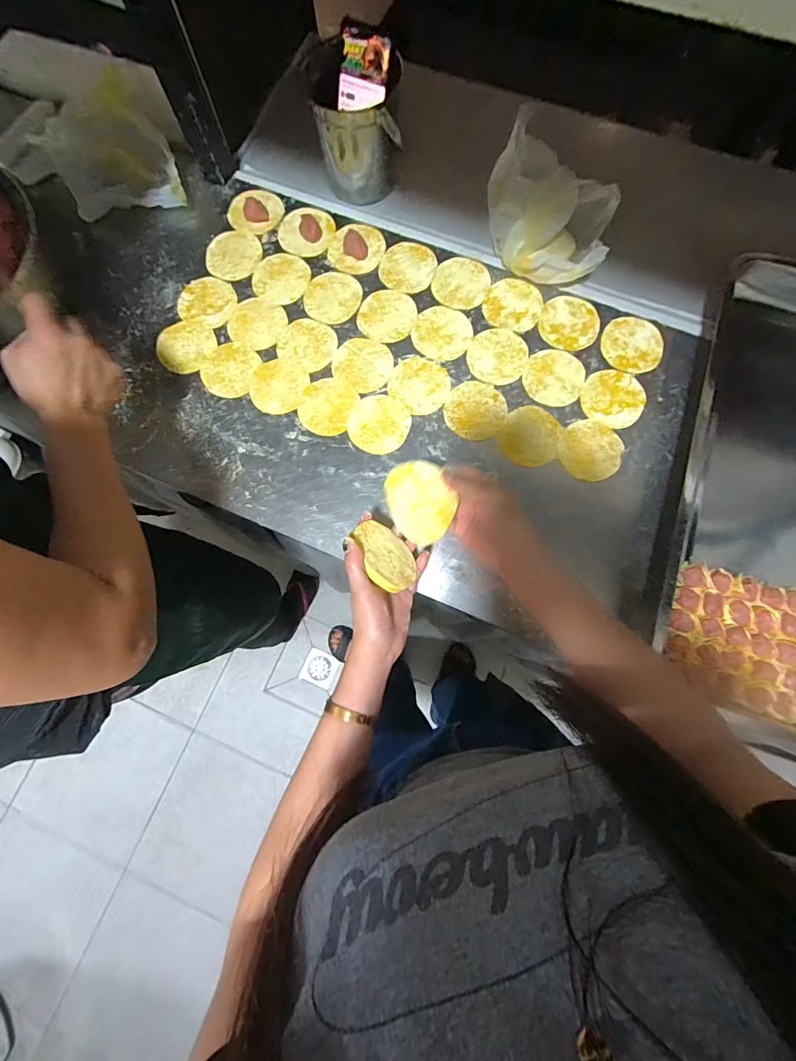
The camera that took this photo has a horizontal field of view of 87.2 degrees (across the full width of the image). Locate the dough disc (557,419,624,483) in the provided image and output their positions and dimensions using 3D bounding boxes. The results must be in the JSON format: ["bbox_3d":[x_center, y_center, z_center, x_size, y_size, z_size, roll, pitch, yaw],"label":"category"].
[{"bbox_3d":[0.255,-0.107,0.553,0.080,0.005,0.081,0,78,1],"label":"dough disc"}]

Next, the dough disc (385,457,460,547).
[{"bbox_3d":[0.023,-0.030,0.445,0.069,0.007,0.086,-25,91,22],"label":"dough disc"}]

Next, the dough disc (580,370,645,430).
[{"bbox_3d":[0.293,-0.181,0.568,0.083,0.009,0.078,0,78,1],"label":"dough disc"}]

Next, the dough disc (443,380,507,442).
[{"bbox_3d":[0.105,-0.164,0.571,0.081,0.004,0.083,0,78,1],"label":"dough disc"}]

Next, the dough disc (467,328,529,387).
[{"bbox_3d":[0.140,-0.244,0.585,0.081,0.004,0.086,0,78,1],"label":"dough disc"}]

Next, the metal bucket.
[{"bbox_3d":[-0.056,-0.585,0.599,0.125,0.135,0.125,0,78,1],"label":"metal bucket"}]

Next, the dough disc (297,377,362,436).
[{"bbox_3d":[-0.098,-0.173,0.574,0.073,0.004,0.084,18,79,5],"label":"dough disc"}]

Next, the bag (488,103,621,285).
[{"bbox_3d":[0.207,-0.446,0.576,0.170,0.098,0.169,18,79,5],"label":"bag"}]

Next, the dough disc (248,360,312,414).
[{"bbox_3d":[-0.168,-0.199,0.583,0.082,0.004,0.072,27,80,6],"label":"dough disc"}]

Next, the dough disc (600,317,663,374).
[{"bbox_3d":[0.326,-0.260,0.582,0.077,0.006,0.084,0,78,1],"label":"dough disc"}]

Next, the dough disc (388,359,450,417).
[{"bbox_3d":[0.030,-0.203,0.578,0.085,0.004,0.079,0,78,1],"label":"dough disc"}]

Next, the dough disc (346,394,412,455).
[{"bbox_3d":[-0.025,-0.145,0.567,0.084,0.004,0.083,0,78,1],"label":"dough disc"}]

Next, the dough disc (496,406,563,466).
[{"bbox_3d":[0.179,-0.126,0.559,0.076,0.006,0.078,0,78,1],"label":"dough disc"}]

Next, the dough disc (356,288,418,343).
[{"bbox_3d":[-0.016,-0.313,0.605,0.082,0.004,0.084,0,78,1],"label":"dough disc"}]

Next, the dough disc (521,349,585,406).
[{"bbox_3d":[0.215,-0.212,0.576,0.082,0.004,0.079,0,78,1],"label":"dough disc"}]

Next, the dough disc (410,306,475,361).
[{"bbox_3d":[0.062,-0.282,0.594,0.083,0.005,0.083,0,78,1],"label":"dough disc"}]

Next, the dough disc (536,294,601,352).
[{"bbox_3d":[0.241,-0.297,0.594,0.081,0.008,0.086,0,78,1],"label":"dough disc"}]

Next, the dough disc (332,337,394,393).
[{"bbox_3d":[-0.048,-0.236,0.587,0.082,0.004,0.077,0,78,1],"label":"dough disc"}]

